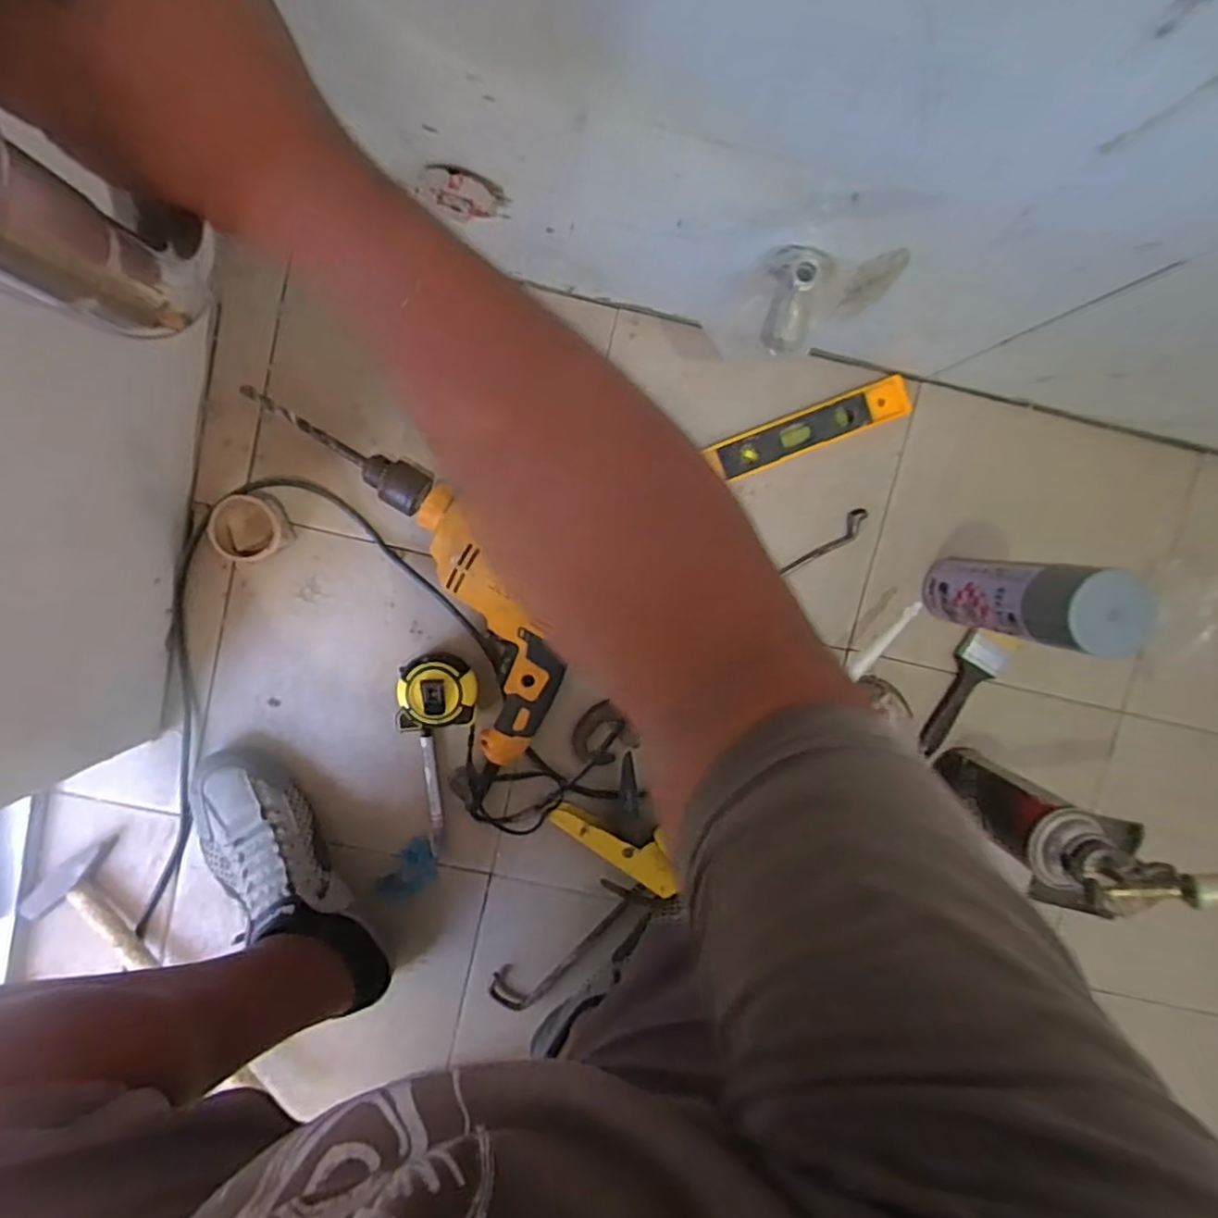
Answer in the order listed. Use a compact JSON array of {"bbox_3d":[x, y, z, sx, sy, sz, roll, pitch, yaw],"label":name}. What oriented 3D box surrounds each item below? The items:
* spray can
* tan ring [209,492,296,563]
[{"bbox_3d":[0.348,-0.006,0.578,0.067,0.198,0.063,0,96,-4],"label":"spray can"},{"bbox_3d":[-0.324,-0.074,0.614,0.062,0.031,0.058,0,96,-4],"label":"tan ring"}]

